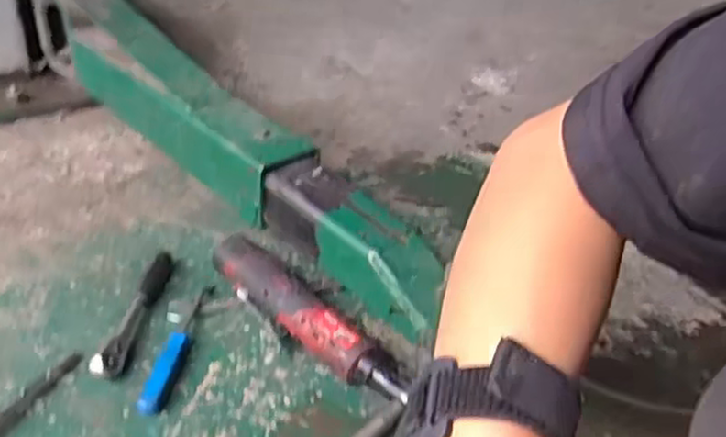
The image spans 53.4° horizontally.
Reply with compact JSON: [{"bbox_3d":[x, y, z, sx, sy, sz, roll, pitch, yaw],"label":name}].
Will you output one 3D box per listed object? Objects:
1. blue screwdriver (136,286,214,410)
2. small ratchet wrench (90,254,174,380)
[{"bbox_3d":[-0.189,0.125,0.743,0.024,0.024,0.188,7,33,3],"label":"blue screwdriver"},{"bbox_3d":[-0.243,0.093,0.773,0.032,0.029,0.202,5,33,0],"label":"small ratchet wrench"}]

